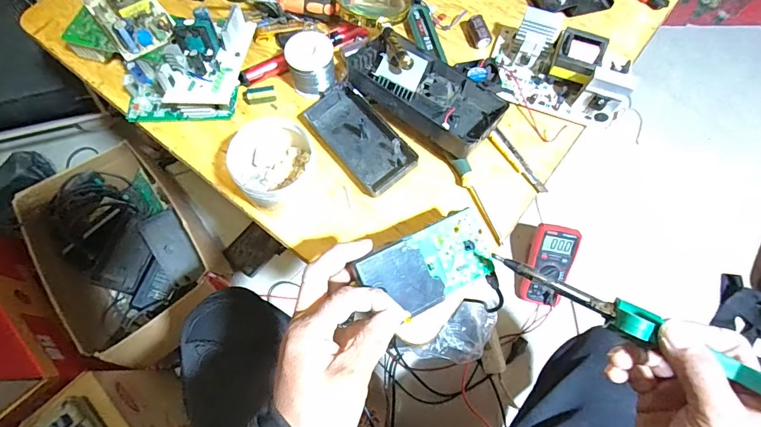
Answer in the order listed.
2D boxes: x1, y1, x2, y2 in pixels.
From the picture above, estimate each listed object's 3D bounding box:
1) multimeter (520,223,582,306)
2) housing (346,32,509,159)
[{"bbox_3d":[0.377,0.119,0.900,0.091,0.045,0.190,12,111,5],"label":"multimeter"},{"bbox_3d":[0.049,-0.137,0.447,0.172,0.035,0.090,37,73,13],"label":"housing"}]

